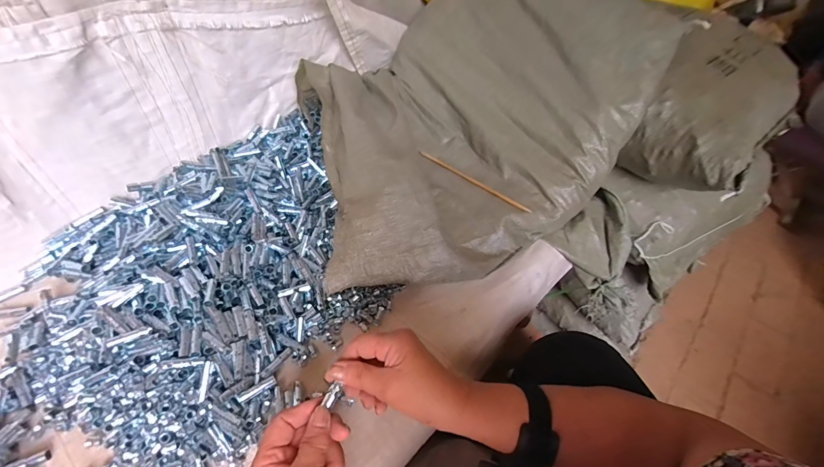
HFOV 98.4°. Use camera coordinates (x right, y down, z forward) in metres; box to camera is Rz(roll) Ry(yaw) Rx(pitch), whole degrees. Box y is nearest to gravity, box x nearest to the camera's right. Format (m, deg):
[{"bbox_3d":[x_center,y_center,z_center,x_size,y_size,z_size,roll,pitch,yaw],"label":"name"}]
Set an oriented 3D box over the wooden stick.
[{"bbox_3d":[0.097,-0.089,0.589,0.216,0.009,0.009,33,56,23],"label":"wooden stick"}]

